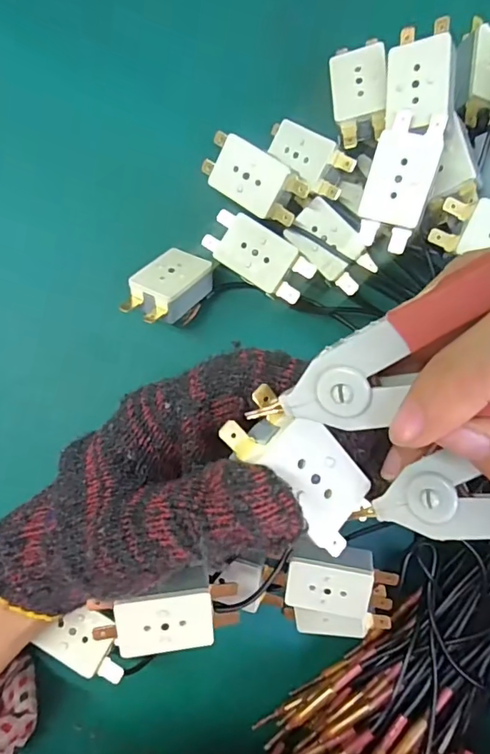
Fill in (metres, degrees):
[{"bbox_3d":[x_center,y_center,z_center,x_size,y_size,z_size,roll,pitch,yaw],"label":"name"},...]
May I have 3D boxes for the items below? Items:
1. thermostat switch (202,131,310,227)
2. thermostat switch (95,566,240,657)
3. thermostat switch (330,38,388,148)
[{"bbox_3d":[0.005,-0.100,0.254,0.052,0.014,0.027,38,113,11],"label":"thermostat switch"},{"bbox_3d":[-0.031,0.097,0.207,0.055,0.016,0.028,-8,108,-7],"label":"thermostat switch"},{"bbox_3d":[0.058,-0.140,0.251,0.027,0.015,0.049,-6,80,14],"label":"thermostat switch"}]

